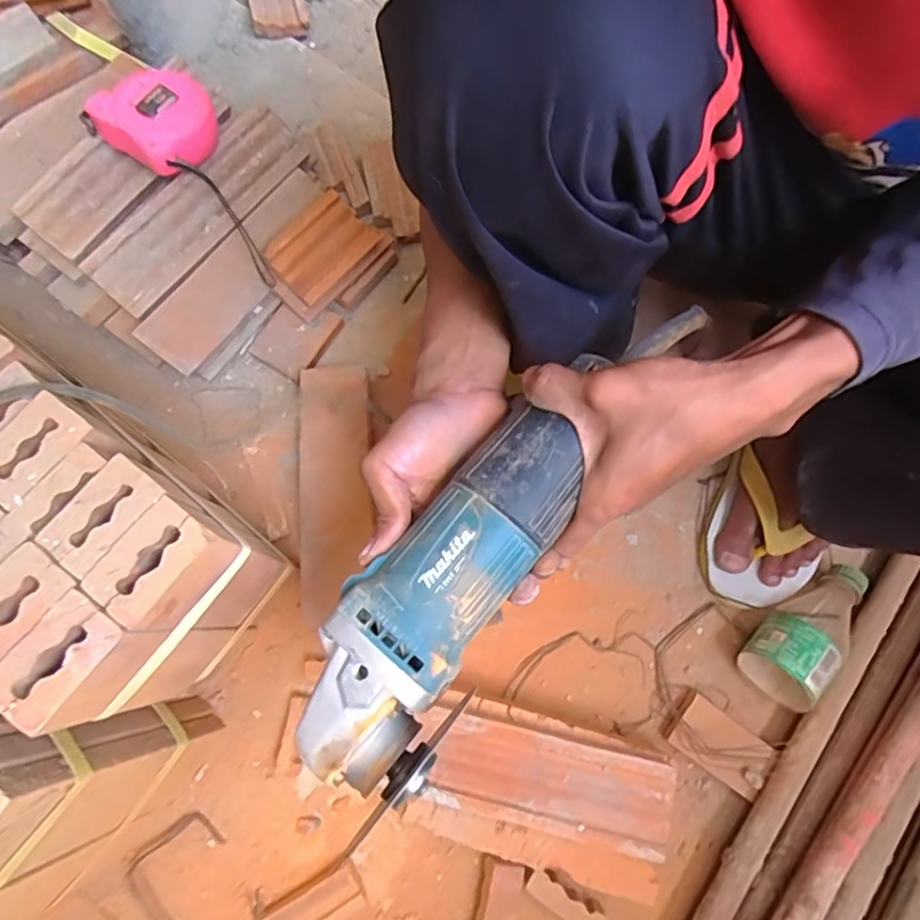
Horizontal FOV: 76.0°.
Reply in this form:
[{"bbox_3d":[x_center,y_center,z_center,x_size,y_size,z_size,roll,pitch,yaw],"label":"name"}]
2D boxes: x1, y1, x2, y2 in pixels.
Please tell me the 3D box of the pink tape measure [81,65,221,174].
[{"bbox_3d":[-0.267,-0.306,0.524,0.086,0.041,0.096,36,78,10],"label":"pink tape measure"}]

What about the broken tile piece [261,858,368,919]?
[{"bbox_3d":[-0.112,0.344,0.454,0.079,0.019,0.033,-30,76,-8],"label":"broken tile piece"}]

